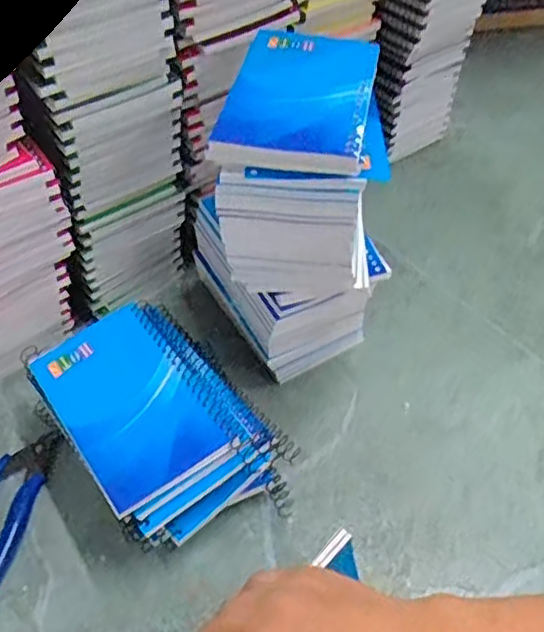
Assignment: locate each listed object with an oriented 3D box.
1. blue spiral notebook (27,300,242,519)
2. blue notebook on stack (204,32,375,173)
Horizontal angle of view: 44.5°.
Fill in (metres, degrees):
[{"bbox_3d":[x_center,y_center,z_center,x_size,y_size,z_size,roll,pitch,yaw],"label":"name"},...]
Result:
[{"bbox_3d":[-0.091,0.050,0.414,0.083,0.010,0.132,-29,53,-21],"label":"blue spiral notebook"},{"bbox_3d":[0.017,-0.130,0.389,0.081,0.015,0.125,9,49,7],"label":"blue notebook on stack"}]

